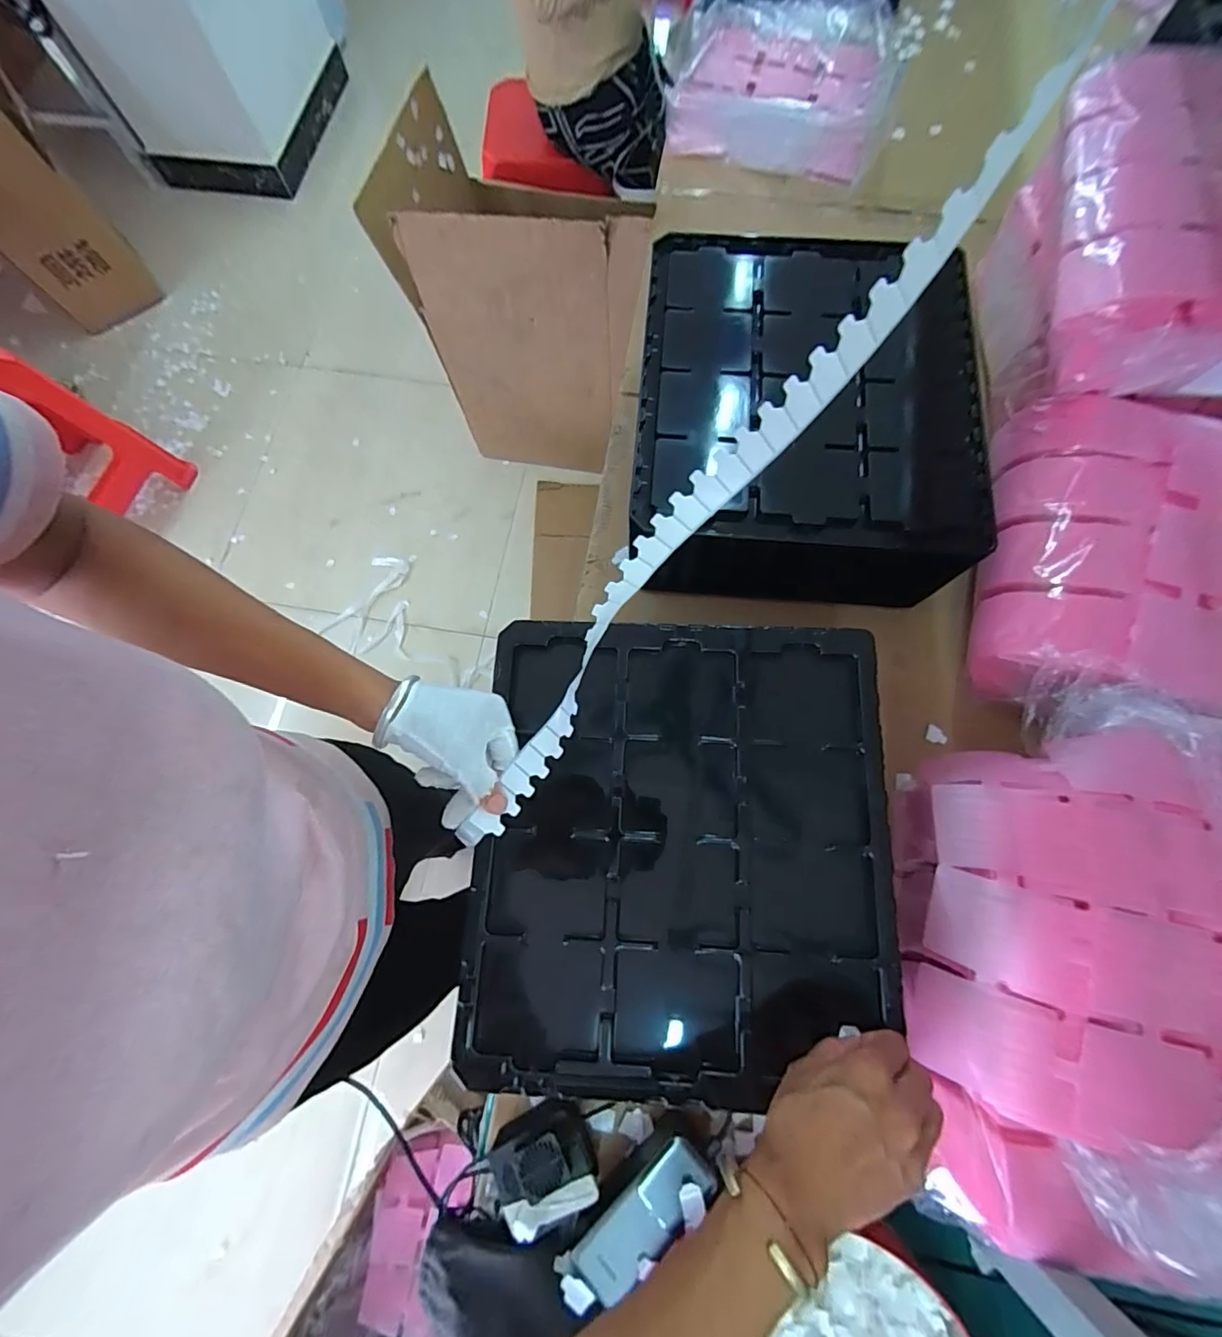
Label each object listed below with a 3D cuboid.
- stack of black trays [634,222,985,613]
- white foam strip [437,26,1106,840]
[{"bbox_3d":[0.207,-0.272,0.613,0.345,0.147,0.394,4,74,2],"label":"stack of black trays"},{"bbox_3d":[0.028,-0.063,0.359,0.061,0.106,0.501,43,117,10],"label":"white foam strip"}]

